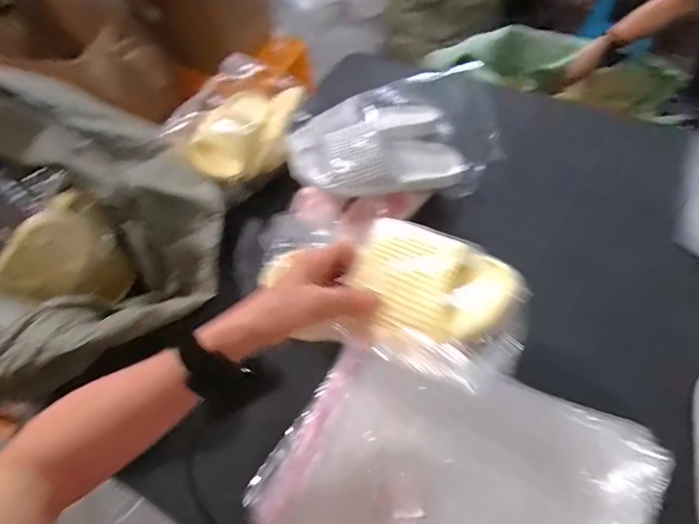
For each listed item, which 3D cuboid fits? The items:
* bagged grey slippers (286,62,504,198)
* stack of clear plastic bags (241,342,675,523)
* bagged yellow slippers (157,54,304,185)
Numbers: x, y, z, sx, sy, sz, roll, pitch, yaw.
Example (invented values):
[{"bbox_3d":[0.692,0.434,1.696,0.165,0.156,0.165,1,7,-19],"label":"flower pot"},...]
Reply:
[{"bbox_3d":[0.078,-0.212,0.715,0.355,0.104,0.223,-19,57,-8],"label":"bagged grey slippers"},{"bbox_3d":[0.119,0.261,0.493,0.412,0.037,0.306,20,70,15],"label":"stack of clear plastic bags"},{"bbox_3d":[-0.175,-0.271,0.763,0.119,0.137,0.317,19,60,16],"label":"bagged yellow slippers"}]

